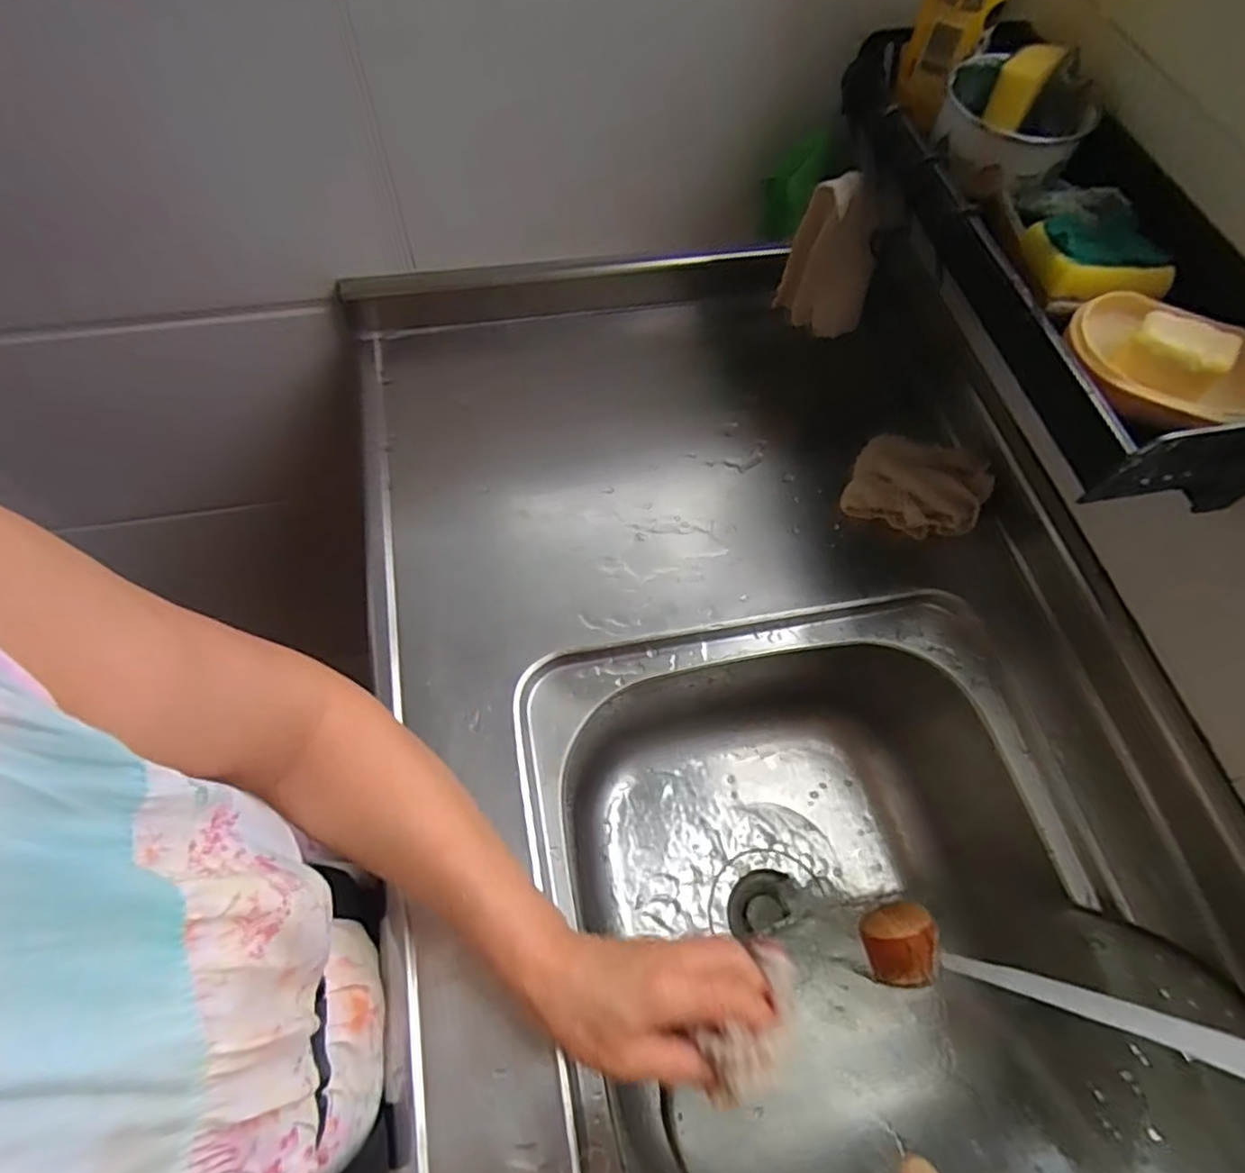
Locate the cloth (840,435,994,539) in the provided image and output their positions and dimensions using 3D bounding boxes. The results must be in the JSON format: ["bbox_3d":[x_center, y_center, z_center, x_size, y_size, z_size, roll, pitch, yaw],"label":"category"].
[{"bbox_3d":[0.272,-0.092,0.608,0.117,0.031,0.091,23,65,8],"label":"cloth"}]

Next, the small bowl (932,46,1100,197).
[{"bbox_3d":[0.272,-0.328,0.461,0.100,0.048,0.095,30,66,11],"label":"small bowl"}]

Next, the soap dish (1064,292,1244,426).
[{"bbox_3d":[0.313,-0.129,0.374,0.109,0.031,0.065,34,67,13],"label":"soap dish"}]

